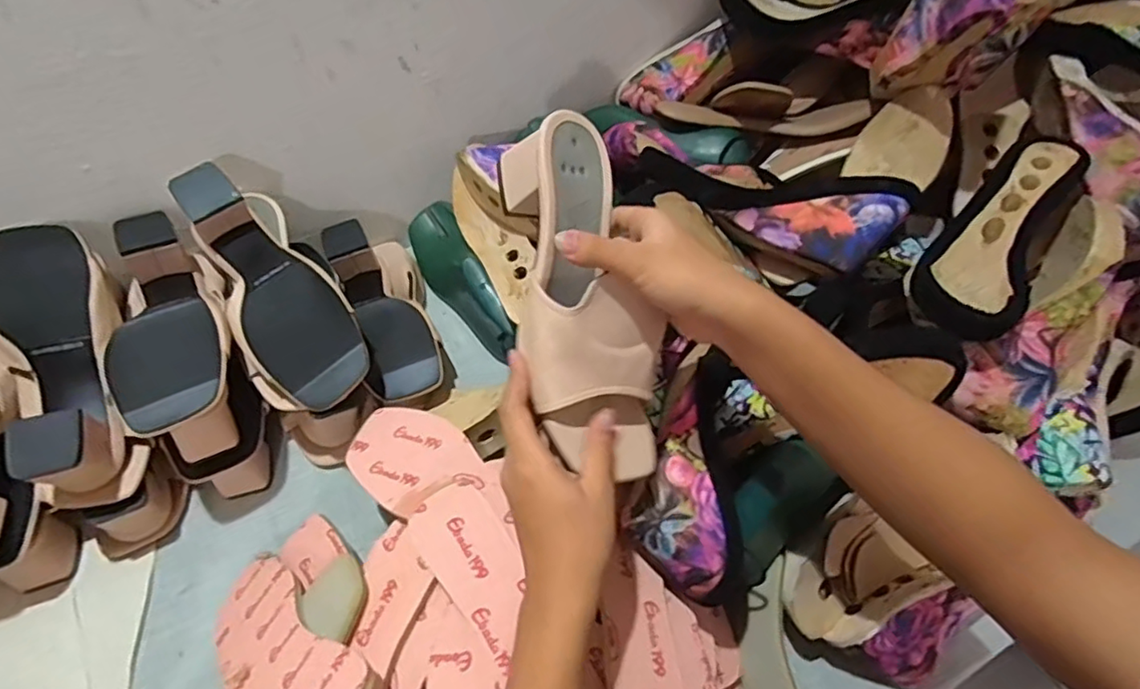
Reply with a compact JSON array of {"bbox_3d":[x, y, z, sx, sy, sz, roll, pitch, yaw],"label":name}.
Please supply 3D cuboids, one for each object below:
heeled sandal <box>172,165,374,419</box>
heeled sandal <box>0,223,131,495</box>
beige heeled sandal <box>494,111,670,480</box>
[{"bbox_3d":[-0.274,-0.048,0.568,0.100,0.086,0.243,-31,78,-19],"label":"heeled sandal"},{"bbox_3d":[-0.425,0.006,0.516,0.089,0.089,0.237,-19,75,-13],"label":"heeled sandal"},{"bbox_3d":[0.009,-0.030,0.388,0.084,0.063,0.224,-13,84,-9],"label":"beige heeled sandal"}]

